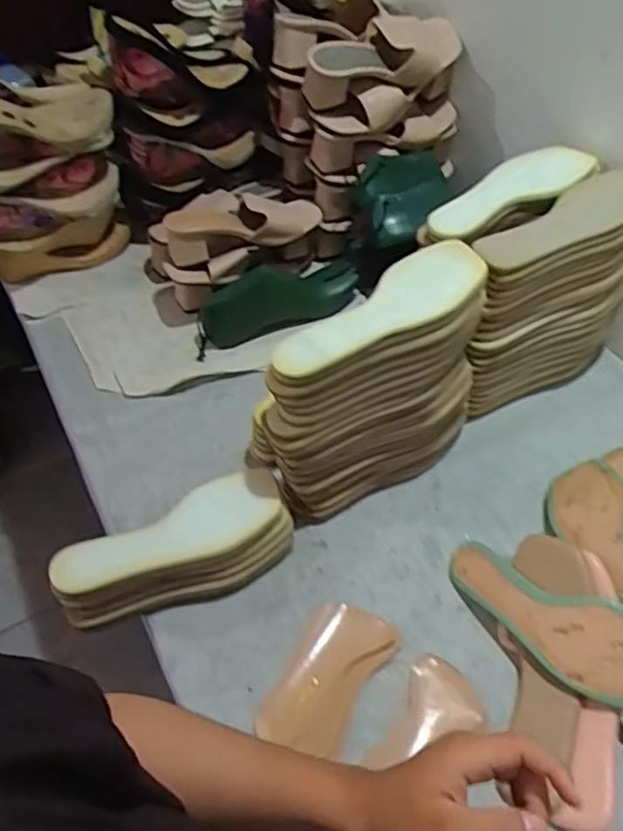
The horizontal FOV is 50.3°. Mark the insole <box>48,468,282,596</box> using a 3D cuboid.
[{"bbox_3d":[-0.136,0.119,0.662,0.236,0.021,0.075,-26,62,-24],"label":"insole"}]

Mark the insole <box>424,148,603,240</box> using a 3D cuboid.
[{"bbox_3d":[0.230,-0.262,0.770,0.225,0.015,0.082,-31,54,-21],"label":"insole"}]

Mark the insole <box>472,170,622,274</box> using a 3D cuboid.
[{"bbox_3d":[0.272,-0.211,0.720,0.229,0.021,0.078,-31,55,-14],"label":"insole"}]

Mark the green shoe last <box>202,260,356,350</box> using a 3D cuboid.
[{"bbox_3d":[-0.038,-0.165,0.937,0.236,0.088,0.095,-23,52,-16],"label":"green shoe last"}]

